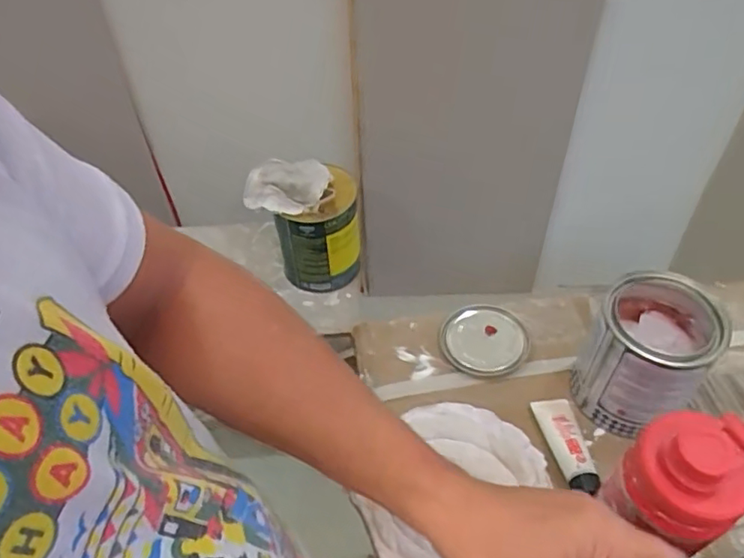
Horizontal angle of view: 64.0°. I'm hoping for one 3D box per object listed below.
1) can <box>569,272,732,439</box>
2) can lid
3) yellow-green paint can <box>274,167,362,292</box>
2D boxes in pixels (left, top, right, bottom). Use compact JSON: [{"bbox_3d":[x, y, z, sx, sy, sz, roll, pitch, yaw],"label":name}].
[{"bbox_3d":[0.256,0.072,0.566,0.099,0.130,0.103,-1,49,1],"label":"can"},{"bbox_3d":[0.124,0.067,0.659,0.094,0.014,0.091,-1,49,1],"label":"can lid"},{"bbox_3d":[-0.103,-0.094,1.191,0.153,0.203,0.154,-1,49,1],"label":"yellow-green paint can"}]

